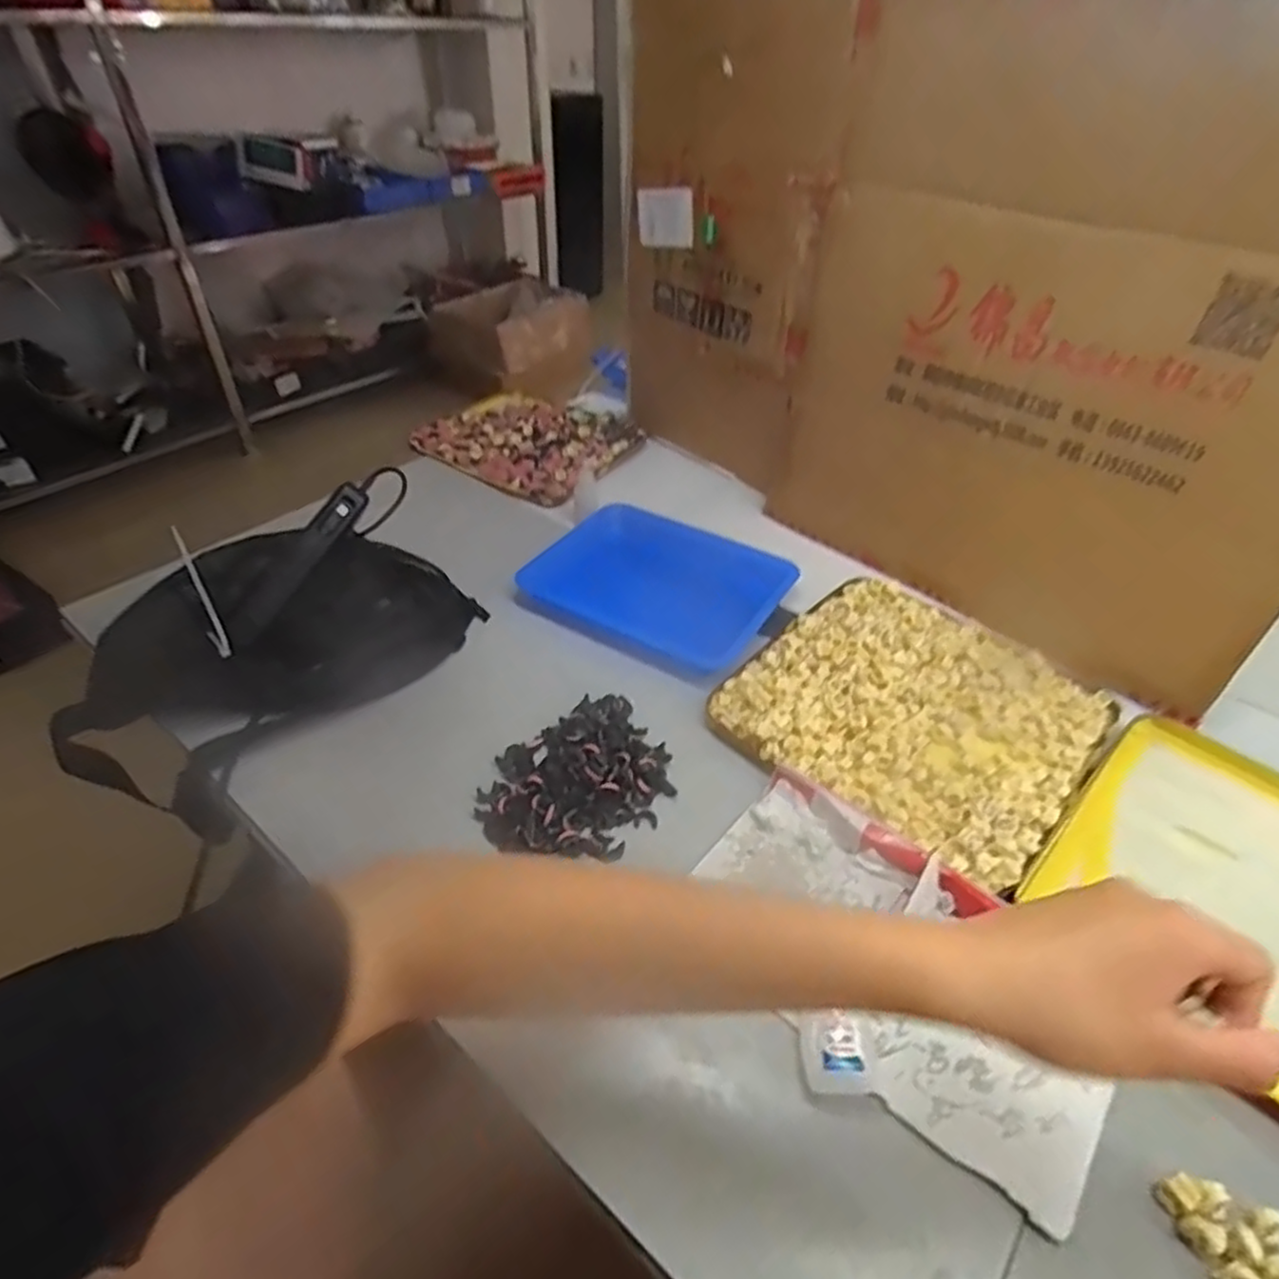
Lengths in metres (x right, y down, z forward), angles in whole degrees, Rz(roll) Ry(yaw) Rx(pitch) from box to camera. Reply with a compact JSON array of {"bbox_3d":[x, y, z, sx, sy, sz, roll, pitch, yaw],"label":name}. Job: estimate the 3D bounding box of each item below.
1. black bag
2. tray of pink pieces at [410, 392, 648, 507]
[{"bbox_3d":[-0.291,0.000,0.576,0.210,0.133,0.284,22,45,21],"label":"black bag"},{"bbox_3d":[-0.138,-0.246,0.904,0.240,0.039,0.211,21,45,20],"label":"tray of pink pieces"}]

